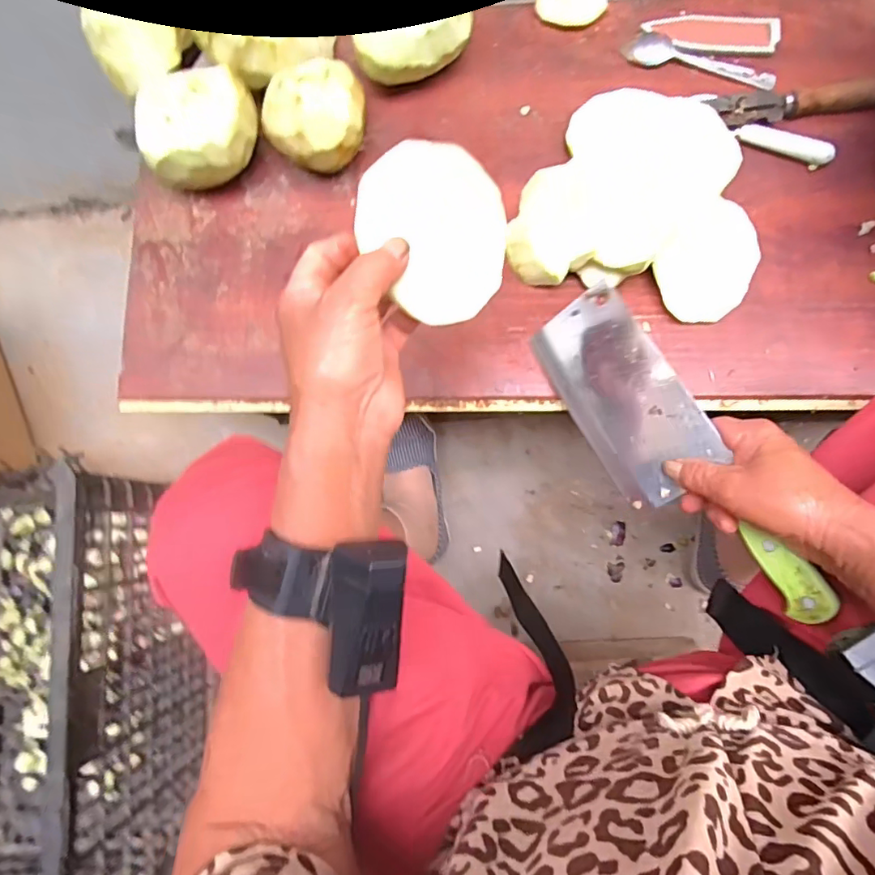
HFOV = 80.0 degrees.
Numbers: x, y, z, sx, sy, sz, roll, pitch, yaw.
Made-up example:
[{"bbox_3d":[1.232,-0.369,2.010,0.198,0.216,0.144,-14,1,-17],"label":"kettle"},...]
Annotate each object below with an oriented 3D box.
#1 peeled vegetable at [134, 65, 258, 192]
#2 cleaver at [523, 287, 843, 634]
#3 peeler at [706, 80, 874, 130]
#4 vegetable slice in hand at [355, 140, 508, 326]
[{"bbox_3d":[-0.204,-0.269,0.461,0.090,0.063,0.087,-7,86,2],"label":"peeled vegetable"},{"bbox_3d":[0.181,0.008,0.403,0.087,0.021,0.284,-44,68,28],"label":"cleaver"},{"bbox_3d":[0.327,-0.301,0.465,0.158,0.018,0.032,-7,86,2],"label":"peeler"},{"bbox_3d":[0.003,-0.117,0.297,0.086,0.004,0.095,-41,112,-16],"label":"vegetable slice in hand"}]

